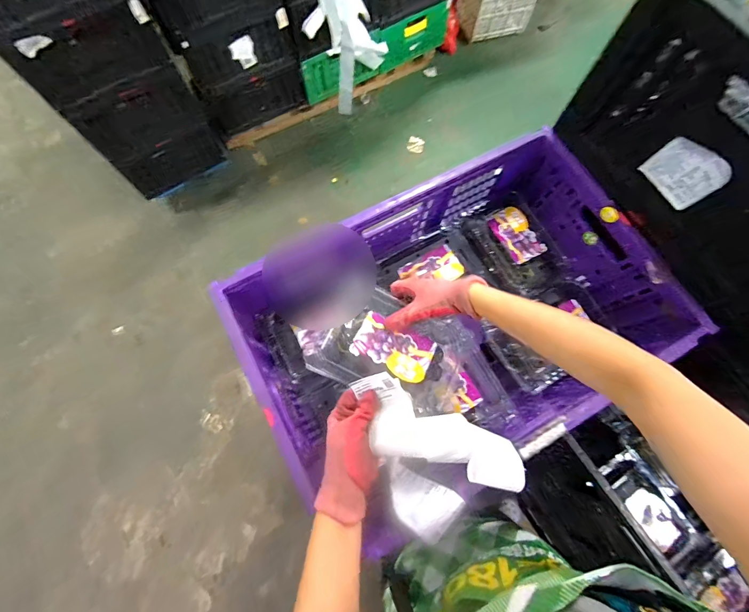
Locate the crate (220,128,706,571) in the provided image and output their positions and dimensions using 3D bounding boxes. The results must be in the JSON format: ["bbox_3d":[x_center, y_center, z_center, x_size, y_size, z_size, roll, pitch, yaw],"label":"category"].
[{"bbox_3d":[0.120,0.019,0.544,0.591,0.183,0.397,-27,76,-9],"label":"crate"}]

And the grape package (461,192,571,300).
[{"bbox_3d":[0.264,-0.109,0.667,0.147,0.074,0.201,-30,76,-9],"label":"grape package"}]

